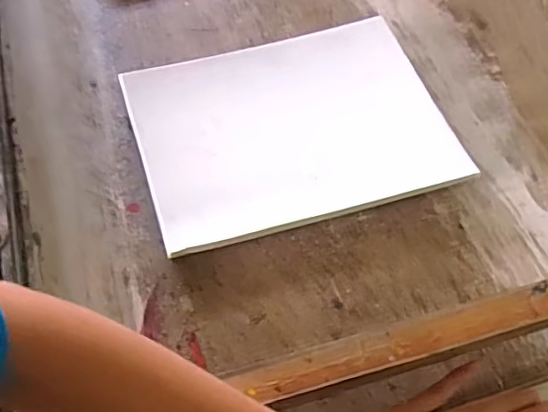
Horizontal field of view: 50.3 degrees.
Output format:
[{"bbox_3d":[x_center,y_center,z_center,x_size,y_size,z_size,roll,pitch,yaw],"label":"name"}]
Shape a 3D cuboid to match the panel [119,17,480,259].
[{"bbox_3d":[0.011,-0.076,0.532,0.263,0.013,0.198,-15,64,-8],"label":"panel"}]

